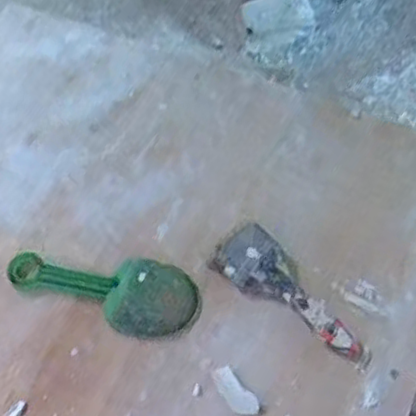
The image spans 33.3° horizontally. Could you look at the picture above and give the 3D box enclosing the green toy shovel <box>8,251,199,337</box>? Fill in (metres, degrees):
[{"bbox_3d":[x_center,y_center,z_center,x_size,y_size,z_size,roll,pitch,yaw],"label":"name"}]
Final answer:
[{"bbox_3d":[-0.101,0.073,0.661,0.180,0.027,0.071,10,57,9],"label":"green toy shovel"}]

